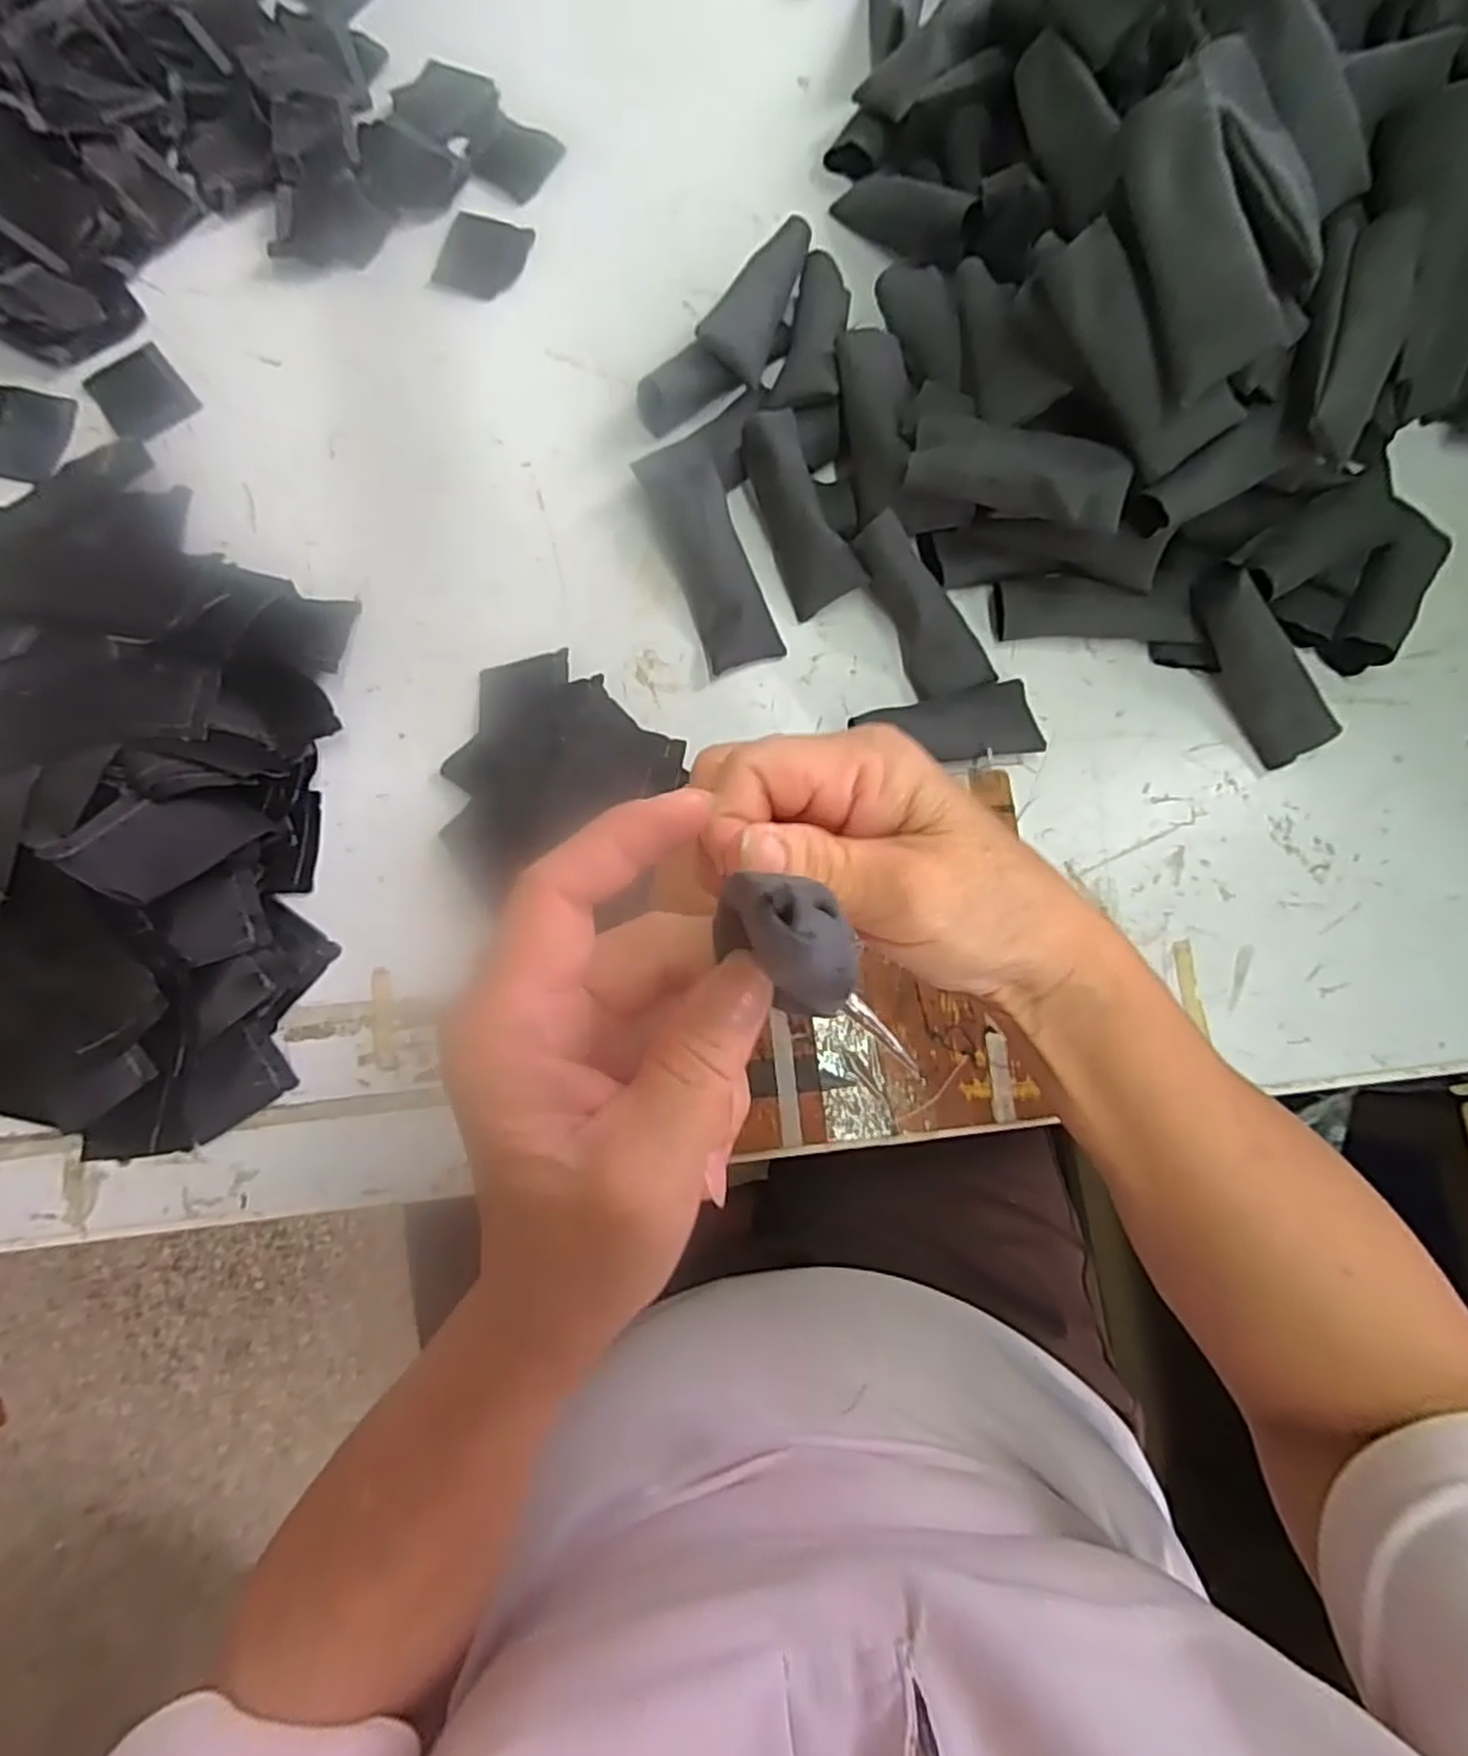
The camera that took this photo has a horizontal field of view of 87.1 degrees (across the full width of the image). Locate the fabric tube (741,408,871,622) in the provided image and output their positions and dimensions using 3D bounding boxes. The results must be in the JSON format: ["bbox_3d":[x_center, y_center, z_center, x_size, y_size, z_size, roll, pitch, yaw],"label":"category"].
[{"bbox_3d":[0.034,-0.199,0.418,0.035,0.029,0.104,-22,94,-5],"label":"fabric tube"}]

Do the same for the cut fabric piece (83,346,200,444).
[{"bbox_3d":[-0.346,-0.282,0.452,0.047,0.004,0.057,-39,82,-8],"label":"cut fabric piece"}]

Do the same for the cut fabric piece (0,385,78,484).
[{"bbox_3d":[-0.404,-0.252,0.441,0.046,0.004,0.053,11,84,0],"label":"cut fabric piece"}]

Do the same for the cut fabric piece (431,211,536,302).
[{"bbox_3d":[-0.153,-0.379,0.471,0.048,0.004,0.055,16,79,2],"label":"cut fabric piece"}]

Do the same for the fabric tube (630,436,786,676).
[{"bbox_3d":[-0.012,-0.173,0.416,0.040,0.019,0.119,-22,95,-5],"label":"fabric tube"}]

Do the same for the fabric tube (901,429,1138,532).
[{"bbox_3d":[0.138,-0.196,0.372,0.100,0.022,0.034,22,80,3],"label":"fabric tube"}]

